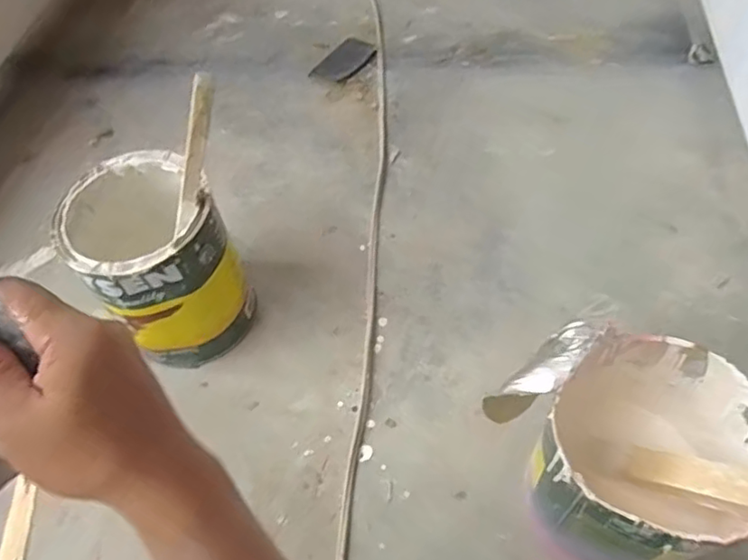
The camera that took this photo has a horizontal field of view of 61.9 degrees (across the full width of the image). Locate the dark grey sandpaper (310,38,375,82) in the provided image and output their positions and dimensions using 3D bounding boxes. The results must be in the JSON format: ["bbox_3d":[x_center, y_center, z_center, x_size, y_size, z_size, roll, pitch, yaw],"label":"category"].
[{"bbox_3d":[-0.048,-0.384,1.096,0.073,0.011,0.121,29,63,22],"label":"dark grey sandpaper"}]

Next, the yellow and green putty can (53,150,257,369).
[{"bbox_3d":[-0.253,-0.023,0.740,0.150,0.212,0.191,-32,59,-16],"label":"yellow and green putty can"}]

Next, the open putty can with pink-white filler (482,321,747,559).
[{"bbox_3d":[0.232,0.158,0.576,0.171,0.212,0.188,-2,56,4],"label":"open putty can with pink-white filler"}]

